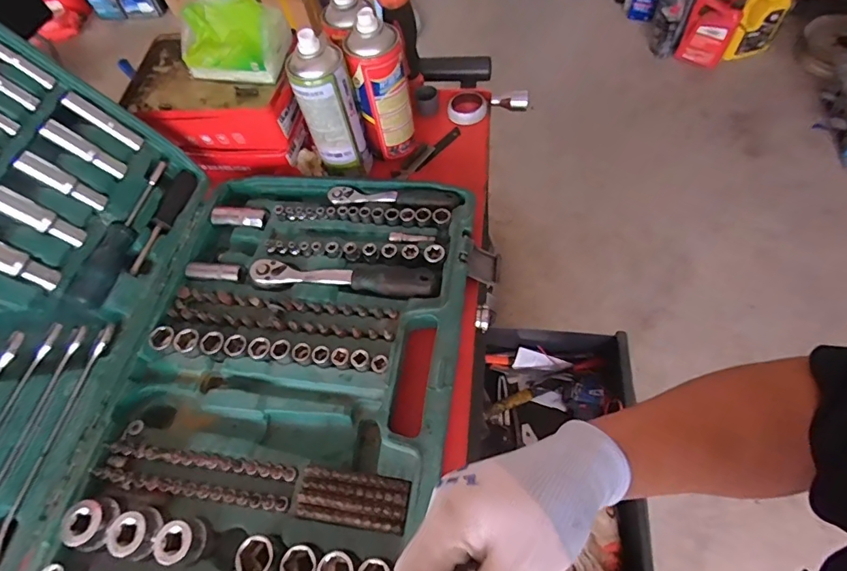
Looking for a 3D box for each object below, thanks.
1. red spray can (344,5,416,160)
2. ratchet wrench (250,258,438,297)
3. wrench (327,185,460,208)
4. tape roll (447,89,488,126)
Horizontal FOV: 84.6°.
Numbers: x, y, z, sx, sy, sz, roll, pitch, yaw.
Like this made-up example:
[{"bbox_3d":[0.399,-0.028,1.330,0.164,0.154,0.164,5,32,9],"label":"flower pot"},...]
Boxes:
[{"bbox_3d":[-0.048,-0.234,0.554,0.061,0.164,0.054,-11,58,0],"label":"red spray can"},{"bbox_3d":[-0.084,-0.012,0.489,0.198,0.022,0.036,3,59,8],"label":"ratchet wrench"},{"bbox_3d":[-0.036,-0.103,0.536,0.150,0.016,0.026,5,59,10],"label":"wrench"},{"bbox_3d":[0.062,-0.252,0.654,0.055,0.020,0.058,1,59,7],"label":"tape roll"}]

